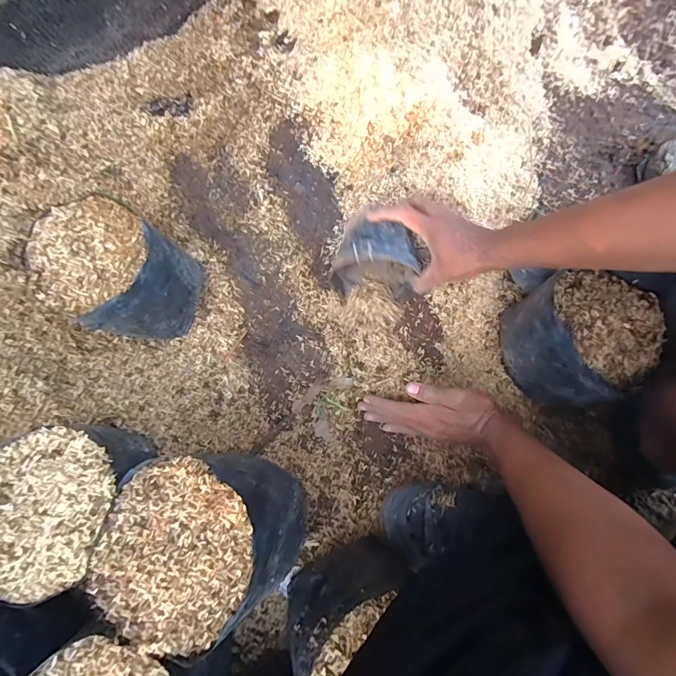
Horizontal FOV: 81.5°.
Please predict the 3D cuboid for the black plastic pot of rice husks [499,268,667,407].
[{"bbox_3d":[0.302,-0.001,0.481,0.159,0.125,0.147,0,80,1],"label":"black plastic pot of rice husks"}]

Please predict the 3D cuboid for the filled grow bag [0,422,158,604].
[{"bbox_3d":[-0.291,0.176,0.422,0.149,0.114,0.165,39,83,7],"label":"filled grow bag"}]

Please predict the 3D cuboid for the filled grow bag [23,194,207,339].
[{"bbox_3d":[-0.280,-0.083,0.532,0.154,0.178,0.144,29,82,6],"label":"filled grow bag"}]

